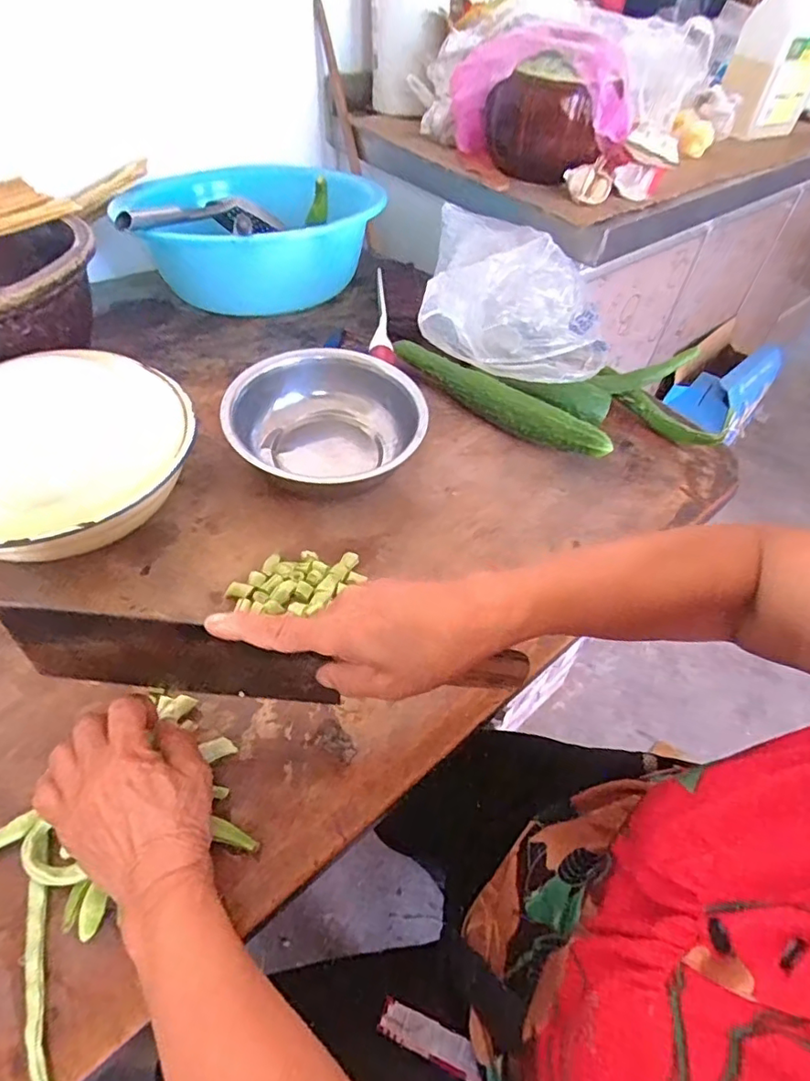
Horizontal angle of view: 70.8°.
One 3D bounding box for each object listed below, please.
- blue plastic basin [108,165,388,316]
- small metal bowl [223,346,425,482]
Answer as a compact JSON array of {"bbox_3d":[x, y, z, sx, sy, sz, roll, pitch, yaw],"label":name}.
[{"bbox_3d":[-0.220,-0.479,0.891,0.371,0.135,0.371,3,51,-4],"label":"blue plastic basin"},{"bbox_3d":[-0.082,-0.117,0.616,0.197,0.075,0.198,3,51,-4],"label":"small metal bowl"}]

